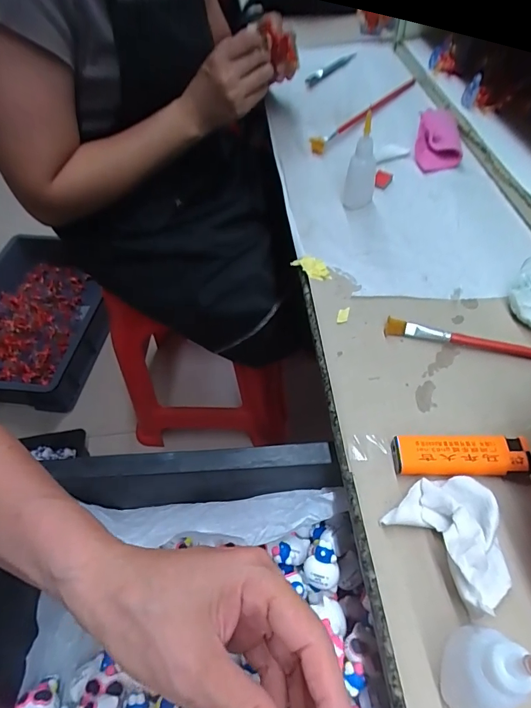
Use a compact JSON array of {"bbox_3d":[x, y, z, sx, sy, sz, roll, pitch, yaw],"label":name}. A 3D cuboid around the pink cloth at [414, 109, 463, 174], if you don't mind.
[{"bbox_3d":[0.207,-0.260,0.498,0.051,0.029,0.117,10,53,12],"label":"pink cloth"}]

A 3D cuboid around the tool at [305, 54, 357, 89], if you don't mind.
[{"bbox_3d":[0.109,-0.473,0.691,0.007,0.015,0.164,27,58,24],"label":"tool"}]

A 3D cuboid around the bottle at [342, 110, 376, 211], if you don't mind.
[{"bbox_3d":[0.095,-0.190,0.415,0.026,0.083,0.026,28,60,22],"label":"bottle"}]

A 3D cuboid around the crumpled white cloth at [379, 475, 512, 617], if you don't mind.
[{"bbox_3d":[0.108,0.099,0.233,0.055,0.023,0.065,-33,58,-19],"label":"crumpled white cloth"}]

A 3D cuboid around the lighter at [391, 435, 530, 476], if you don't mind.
[{"bbox_3d":[0.122,0.064,0.261,0.080,0.011,0.024,-2,54,3],"label":"lighter"}]

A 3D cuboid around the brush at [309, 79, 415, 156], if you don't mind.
[{"bbox_3d":[0.138,-0.330,0.565,0.020,0.021,0.259,31,60,26],"label":"brush"}]

